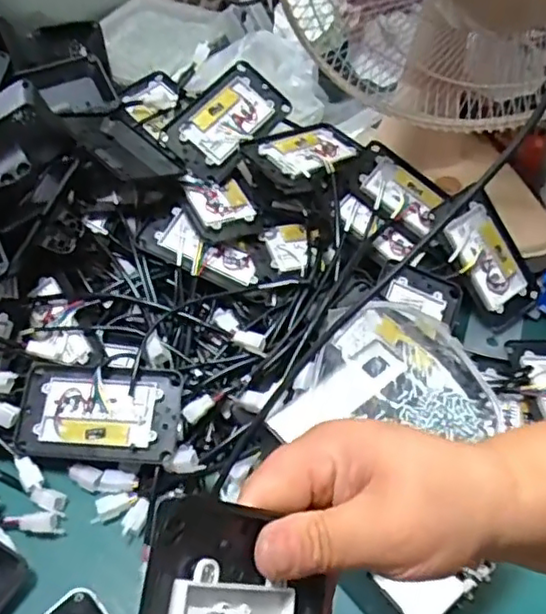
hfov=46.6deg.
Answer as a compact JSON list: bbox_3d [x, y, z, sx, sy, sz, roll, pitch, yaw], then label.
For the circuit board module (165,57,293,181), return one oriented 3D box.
[{"bbox_3d":[-0.055,-0.223,0.751,0.089,0.024,0.155,41,70,1],"label":"circuit board module"}]

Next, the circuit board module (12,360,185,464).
[{"bbox_3d":[-0.168,0.098,0.605,0.154,0.017,0.089,2,69,8],"label":"circuit board module"}]

